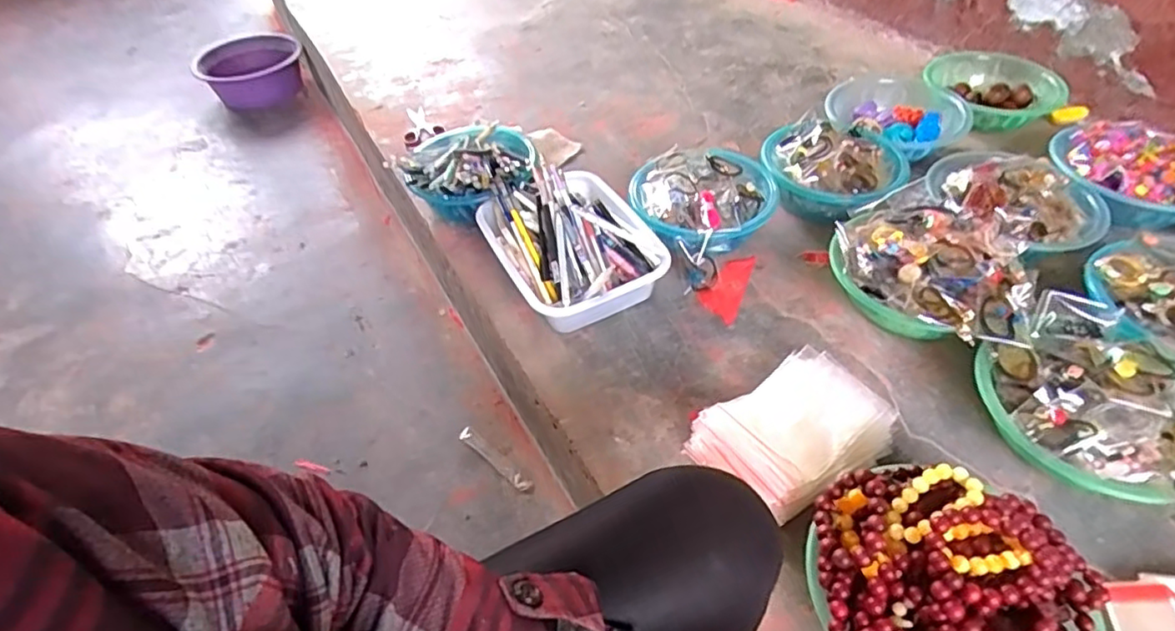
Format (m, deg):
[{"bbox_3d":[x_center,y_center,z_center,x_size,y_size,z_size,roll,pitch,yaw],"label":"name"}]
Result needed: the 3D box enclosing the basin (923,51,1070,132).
[{"bbox_3d":[0.748,-0.429,1.186,0.232,0.061,0.216,-21,50,-14],"label":"basin"}]

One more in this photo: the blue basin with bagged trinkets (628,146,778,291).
[{"bbox_3d":[0.193,-0.175,0.979,0.216,0.099,0.209,-2,48,2],"label":"blue basin with bagged trinkets"}]

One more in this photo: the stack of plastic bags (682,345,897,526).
[{"bbox_3d":[0.239,0.131,0.713,0.239,0.074,0.145,-30,53,-21],"label":"stack of plastic bags"}]

